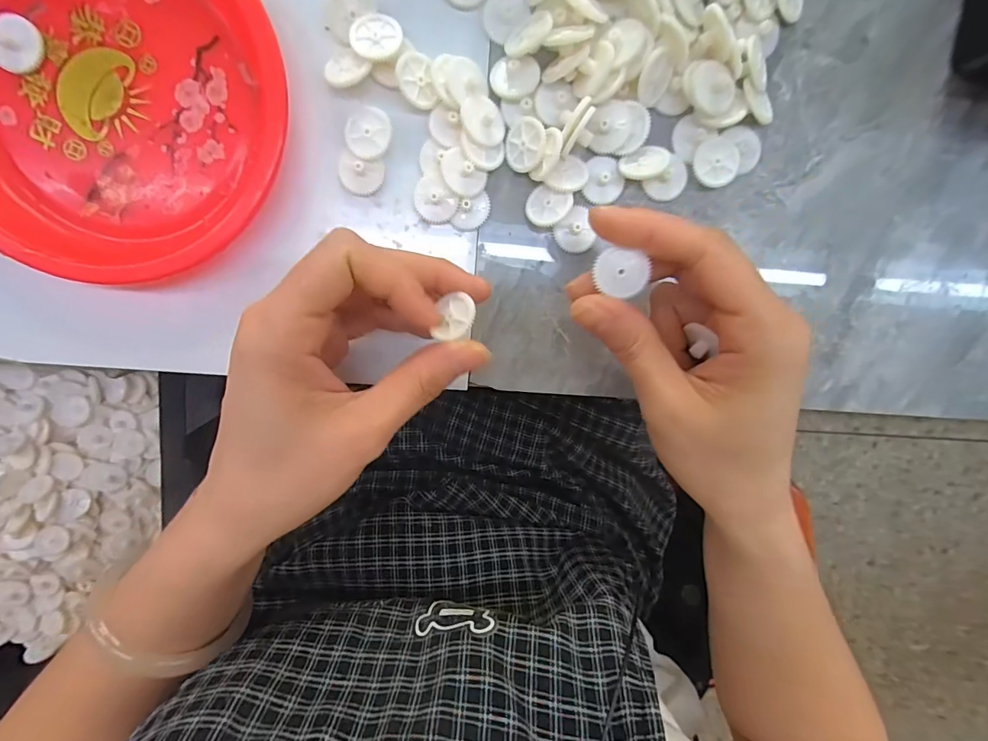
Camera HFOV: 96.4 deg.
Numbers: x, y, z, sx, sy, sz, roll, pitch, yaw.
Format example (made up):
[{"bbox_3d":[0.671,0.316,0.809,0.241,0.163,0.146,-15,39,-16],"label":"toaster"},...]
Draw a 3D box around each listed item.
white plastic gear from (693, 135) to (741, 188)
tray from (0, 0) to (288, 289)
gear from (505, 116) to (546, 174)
[{"bbox_3d":[0.105,-0.098,0.209,0.022,0.007,0.022,-1,99,-4],"label":"white plastic gear"},{"bbox_3d":[-0.165,-0.118,0.186,0.146,0.018,0.147,-28,100,1],"label":"tray"},{"bbox_3d":[0.015,-0.102,0.200,0.020,0.004,0.022,12,113,37],"label":"gear"}]

